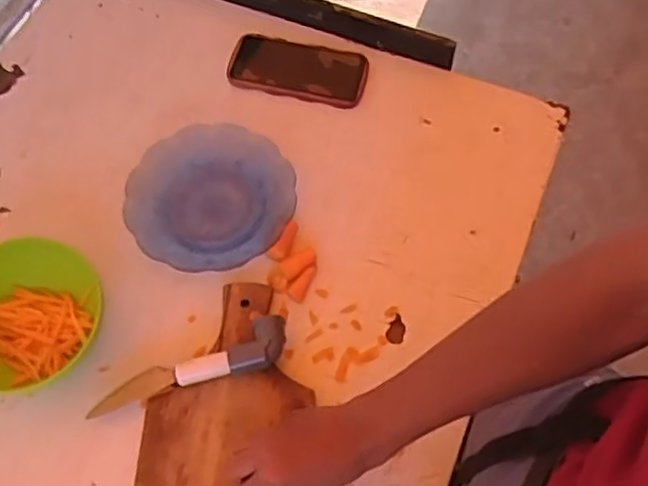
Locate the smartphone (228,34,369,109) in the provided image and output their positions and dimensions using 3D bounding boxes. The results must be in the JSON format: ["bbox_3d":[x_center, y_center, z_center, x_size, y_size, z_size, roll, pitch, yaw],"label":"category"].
[{"bbox_3d":[-0.032,-0.228,0.844,0.172,0.015,0.090,12,64,6],"label":"smartphone"}]

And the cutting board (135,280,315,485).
[{"bbox_3d":[-0.093,0.176,0.633,0.158,0.021,0.288,0,67,2],"label":"cutting board"}]

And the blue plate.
[{"bbox_3d":[-0.124,-0.052,0.739,0.168,0.039,0.177,0,64,0],"label":"blue plate"}]

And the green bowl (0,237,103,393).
[{"bbox_3d":[-0.295,0.075,0.655,0.138,0.073,0.132,0,64,0],"label":"green bowl"}]

